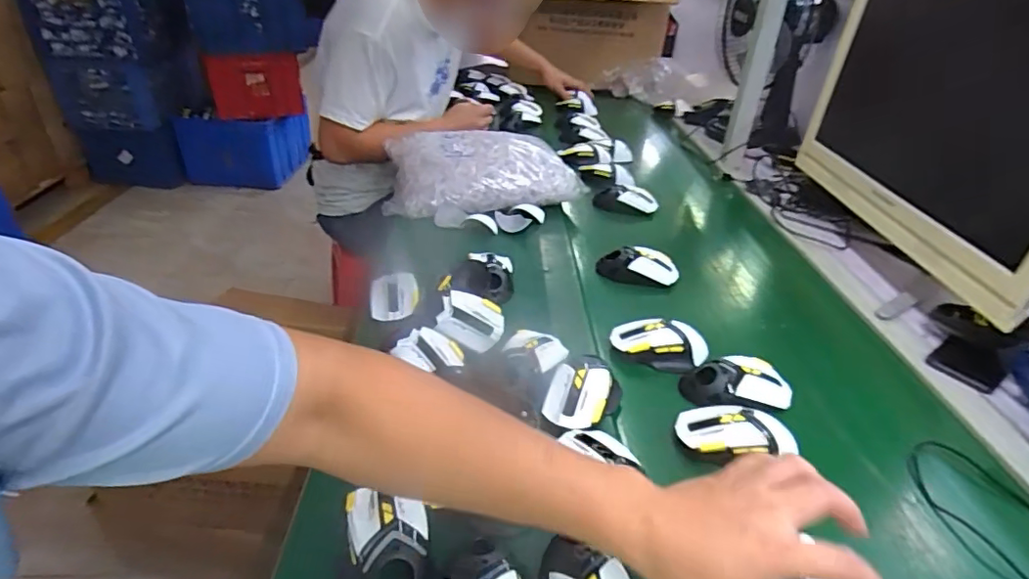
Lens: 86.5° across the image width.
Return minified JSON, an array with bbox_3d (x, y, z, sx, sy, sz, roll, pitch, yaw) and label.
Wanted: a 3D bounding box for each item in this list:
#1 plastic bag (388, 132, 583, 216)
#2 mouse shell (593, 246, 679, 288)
[{"bbox_3d":[-0.071,-0.239,1.034,0.344,0.078,0.270,-6,35,-12],"label":"plastic bag"},{"bbox_3d":[0.184,-0.035,0.819,0.122,0.037,0.050,7,34,7],"label":"mouse shell"}]

